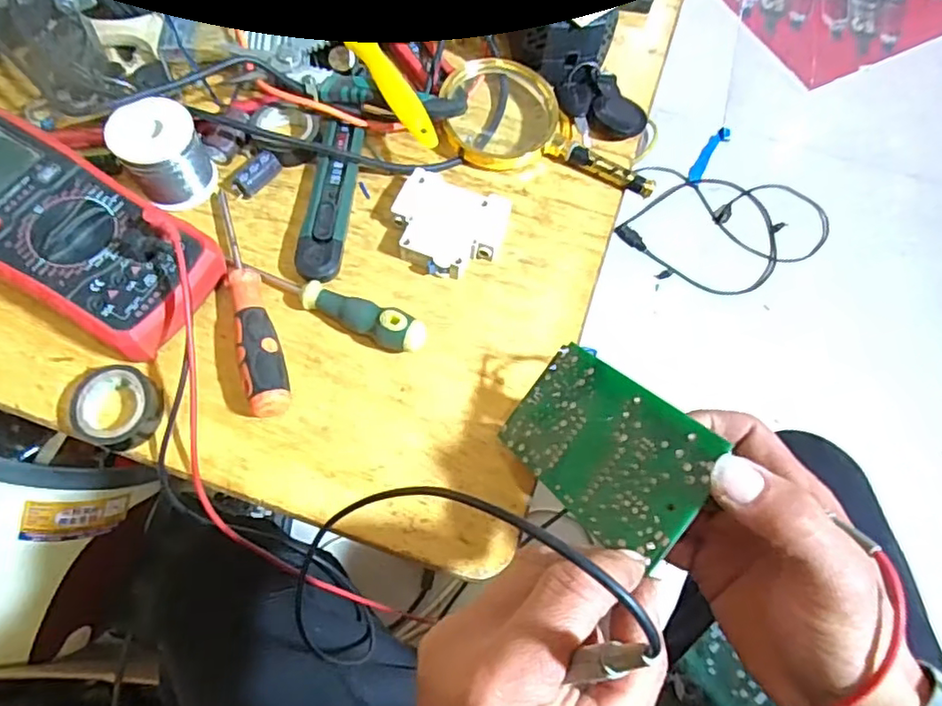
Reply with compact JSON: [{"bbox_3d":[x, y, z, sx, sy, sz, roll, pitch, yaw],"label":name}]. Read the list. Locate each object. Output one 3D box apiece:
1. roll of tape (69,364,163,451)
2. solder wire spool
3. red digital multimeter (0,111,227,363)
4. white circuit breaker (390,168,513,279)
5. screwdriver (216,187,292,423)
[{"bbox_3d":[-0.208,0.031,0.350,0.044,0.018,0.046,2,67,-5],"label":"roll of tape"},{"bbox_3d":[-0.207,-0.134,0.400,0.052,0.049,0.046,-32,73,-16],"label":"solder wire spool"},{"bbox_3d":[-0.250,-0.071,0.372,0.184,0.056,0.091,28,68,8],"label":"red digital multimeter"},{"bbox_3d":[-0.018,-0.088,0.413,0.074,0.019,0.069,24,67,4],"label":"white circuit breaker"},{"bbox_3d":[-0.143,-0.038,0.379,0.024,0.028,0.166,-16,70,-13],"label":"screwdriver"}]

